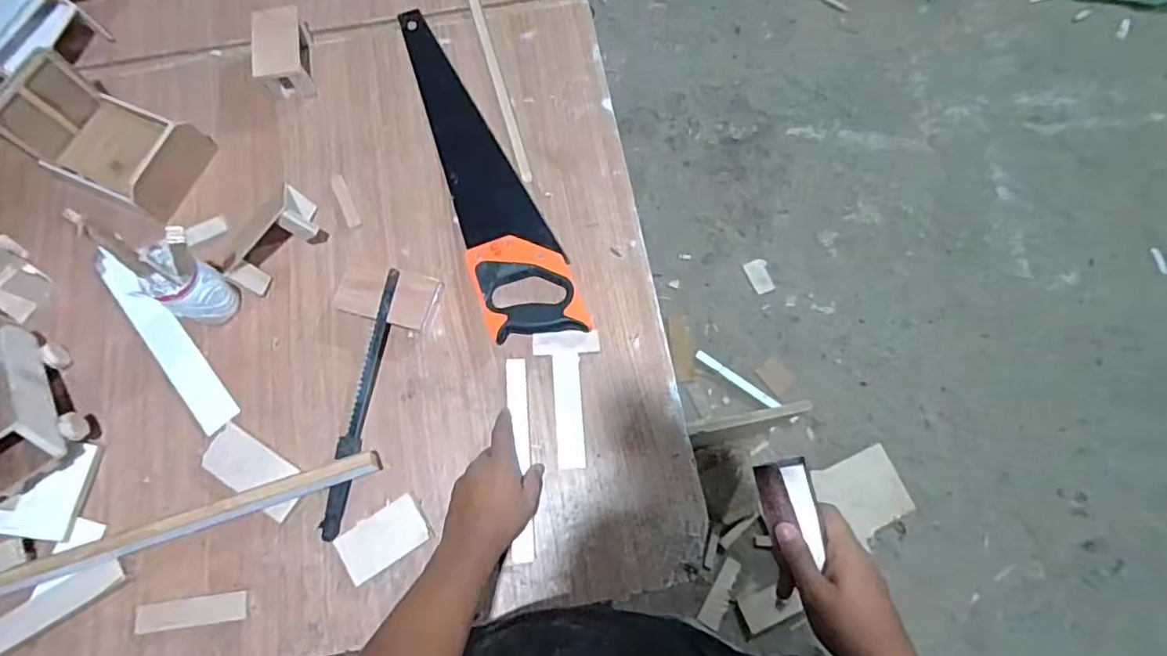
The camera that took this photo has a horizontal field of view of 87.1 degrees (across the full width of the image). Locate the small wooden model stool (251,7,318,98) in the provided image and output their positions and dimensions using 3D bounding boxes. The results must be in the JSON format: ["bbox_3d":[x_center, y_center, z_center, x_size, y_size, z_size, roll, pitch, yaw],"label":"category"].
[{"bbox_3d":[-0.399,-0.371,0.818,0.060,0.061,0.110,-7,75,0],"label":"small wooden model stool"}]

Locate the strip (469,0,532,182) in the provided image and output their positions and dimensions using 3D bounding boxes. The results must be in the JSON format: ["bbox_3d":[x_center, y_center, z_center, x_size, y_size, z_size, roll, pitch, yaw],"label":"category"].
[{"bbox_3d":[-0.174,-0.526,0.887,0.017,0.015,0.725,-16,75,-3],"label":"strip"}]

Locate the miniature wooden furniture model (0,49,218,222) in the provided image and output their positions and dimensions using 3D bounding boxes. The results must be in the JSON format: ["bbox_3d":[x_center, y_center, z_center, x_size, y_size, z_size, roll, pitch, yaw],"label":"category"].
[{"bbox_3d":[-0.581,-0.230,0.755,0.199,0.097,0.126,24,76,-5],"label":"miniature wooden furniture model"}]

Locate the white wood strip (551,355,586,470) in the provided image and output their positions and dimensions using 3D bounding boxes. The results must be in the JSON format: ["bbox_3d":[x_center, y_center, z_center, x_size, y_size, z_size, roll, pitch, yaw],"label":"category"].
[{"bbox_3d":[-0.016,0.094,0.703,0.031,0.005,0.130,-4,75,1],"label":"white wood strip"}]

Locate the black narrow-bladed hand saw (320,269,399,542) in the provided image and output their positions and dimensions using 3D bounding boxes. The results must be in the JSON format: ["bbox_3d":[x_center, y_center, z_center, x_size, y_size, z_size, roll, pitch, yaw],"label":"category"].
[{"bbox_3d":[-0.251,0.082,0.697,0.020,0.027,0.303,8,75,4],"label":"black narrow-bladed hand saw"}]

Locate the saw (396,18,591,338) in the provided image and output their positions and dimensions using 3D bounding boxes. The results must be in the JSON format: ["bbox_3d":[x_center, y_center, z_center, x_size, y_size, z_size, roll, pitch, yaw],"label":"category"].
[{"bbox_3d":[-0.127,-0.223,0.792,0.119,0.028,0.522,-18,75,-3],"label":"saw"}]

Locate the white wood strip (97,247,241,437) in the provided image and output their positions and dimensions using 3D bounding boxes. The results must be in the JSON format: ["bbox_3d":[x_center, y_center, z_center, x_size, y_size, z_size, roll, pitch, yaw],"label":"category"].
[{"bbox_3d":[-0.501,0.009,0.737,0.047,0.011,0.269,-38,77,-8],"label":"white wood strip"}]

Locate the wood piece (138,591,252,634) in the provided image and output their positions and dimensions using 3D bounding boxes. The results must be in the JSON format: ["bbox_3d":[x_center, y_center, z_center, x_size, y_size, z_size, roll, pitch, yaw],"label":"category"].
[{"bbox_3d":[-0.409,0.297,0.641,0.111,0.006,0.028,-8,75,0],"label":"wood piece"}]

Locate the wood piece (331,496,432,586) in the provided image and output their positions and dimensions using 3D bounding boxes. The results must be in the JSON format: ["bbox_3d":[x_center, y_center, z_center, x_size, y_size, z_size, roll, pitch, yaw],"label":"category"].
[{"bbox_3d":[-0.215,0.227,0.660,0.091,0.014,0.055,-34,76,-7],"label":"wood piece"}]

